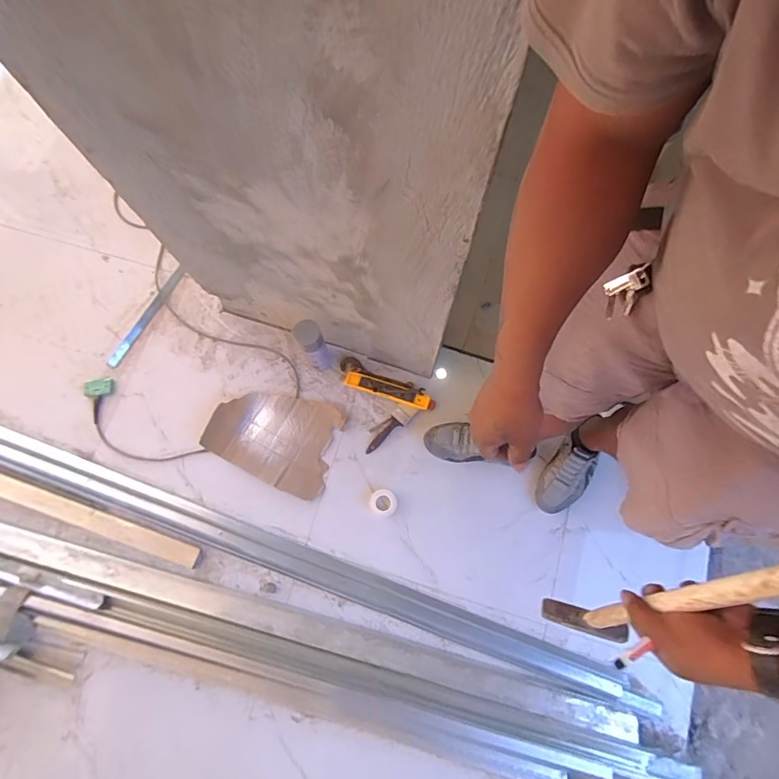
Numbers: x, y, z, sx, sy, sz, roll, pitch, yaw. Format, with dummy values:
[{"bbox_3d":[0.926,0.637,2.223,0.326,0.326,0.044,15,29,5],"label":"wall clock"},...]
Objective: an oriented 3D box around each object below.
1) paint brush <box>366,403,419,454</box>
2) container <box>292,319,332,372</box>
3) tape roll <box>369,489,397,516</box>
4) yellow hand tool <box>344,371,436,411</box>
[{"bbox_3d":[0.001,0.100,1.182,0.049,0.018,0.167,40,79,11],"label":"paint brush"},{"bbox_3d":[-0.188,-0.106,1.145,0.056,0.214,0.062,-27,76,-6],"label":"container"},{"bbox_3d":[-0.014,0.284,1.142,0.066,0.023,0.066,0,75,1],"label":"tape roll"},{"bbox_3d":[0.000,-0.001,1.196,0.244,0.050,0.046,18,76,6],"label":"yellow hand tool"}]

